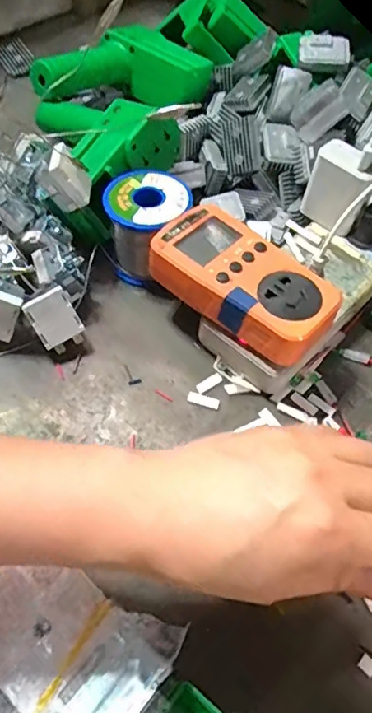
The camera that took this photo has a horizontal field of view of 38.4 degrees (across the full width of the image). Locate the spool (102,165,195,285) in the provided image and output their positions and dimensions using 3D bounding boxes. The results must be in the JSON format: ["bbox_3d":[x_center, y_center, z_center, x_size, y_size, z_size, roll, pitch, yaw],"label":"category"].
[{"bbox_3d":[-0.032,-0.103,0.426,0.059,0.066,0.064,2,56,-2],"label":"spool"}]

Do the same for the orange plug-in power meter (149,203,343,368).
[{"bbox_3d":[0.038,-0.050,0.365,0.124,0.031,0.061,36,61,19],"label":"orange plug-in power meter"}]

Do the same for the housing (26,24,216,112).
[{"bbox_3d":[-0.058,-0.268,0.512,0.101,0.044,0.144,35,61,19],"label":"housing"}]

